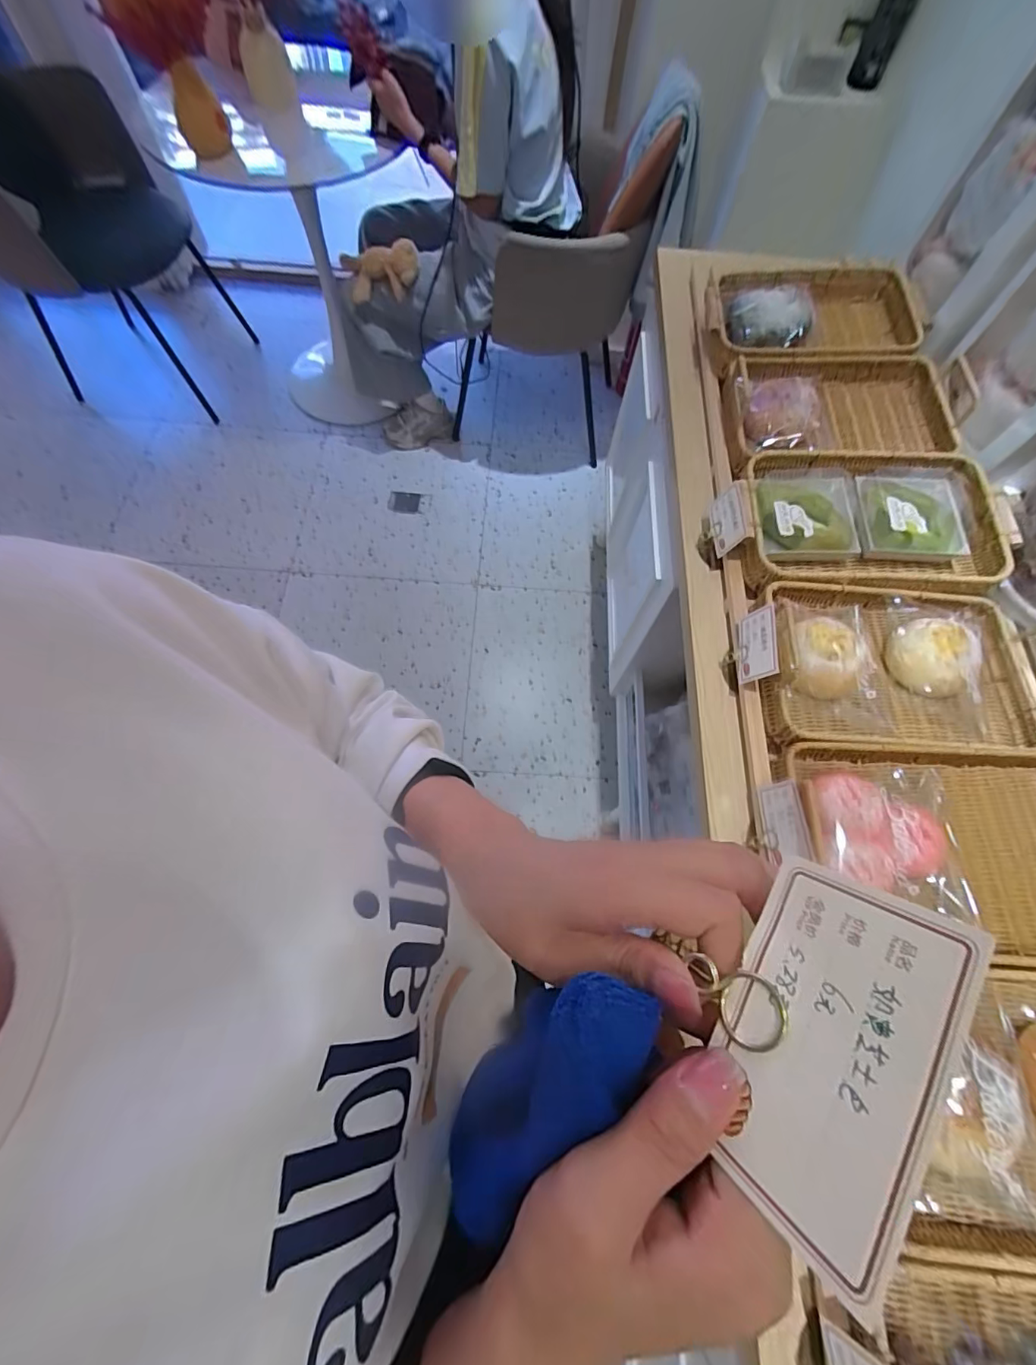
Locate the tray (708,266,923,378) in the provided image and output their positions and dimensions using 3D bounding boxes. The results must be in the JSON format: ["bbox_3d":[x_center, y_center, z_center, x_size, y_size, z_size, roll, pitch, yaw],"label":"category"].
[{"bbox_3d":[0.474,-0.595,0.828,0.326,0.074,0.222,4,67,-1],"label":"tray"}]

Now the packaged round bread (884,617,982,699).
[{"bbox_3d":[0.491,-0.031,0.581,0.093,0.036,0.092,-27,71,-13],"label":"packaged round bread"}]

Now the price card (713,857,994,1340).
[{"bbox_3d":[0.084,0.100,0.137,0.004,0.053,0.088,33,78,-29],"label":"price card"}]

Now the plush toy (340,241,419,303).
[{"bbox_3d":[-0.384,-1.116,1.368,0.234,0.117,0.107,6,66,23],"label":"plush toy"}]

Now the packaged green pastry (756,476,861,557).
[{"bbox_3d":[0.386,-0.228,0.660,0.138,0.052,0.130,5,67,-1],"label":"packaged green pastry"}]

